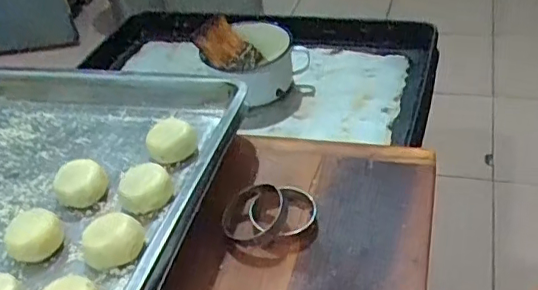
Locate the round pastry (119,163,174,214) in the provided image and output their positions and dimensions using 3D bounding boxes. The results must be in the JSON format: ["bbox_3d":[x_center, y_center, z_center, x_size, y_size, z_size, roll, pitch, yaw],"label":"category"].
[{"bbox_3d":[-0.122,0.042,0.571,0.050,0.021,0.047,-5,38,4],"label":"round pastry"}]

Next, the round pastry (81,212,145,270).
[{"bbox_3d":[-0.140,0.085,0.519,0.050,0.029,0.042,-10,38,-2],"label":"round pastry"}]

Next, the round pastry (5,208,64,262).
[{"bbox_3d":[-0.218,0.086,0.538,0.048,0.037,0.043,-27,42,-22],"label":"round pastry"}]

